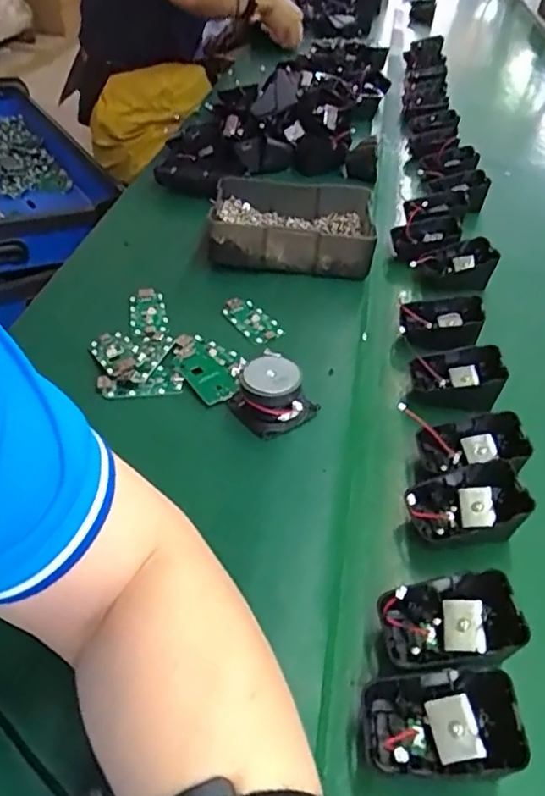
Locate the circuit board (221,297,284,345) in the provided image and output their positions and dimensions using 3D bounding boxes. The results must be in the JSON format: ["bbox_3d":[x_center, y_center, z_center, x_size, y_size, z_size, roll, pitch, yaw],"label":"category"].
[{"bbox_3d":[-0.018,-0.070,0.546,0.030,0.009,0.061,-24,49,-22],"label":"circuit board"}]

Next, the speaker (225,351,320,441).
[{"bbox_3d":[0.000,-0.002,0.450,0.048,0.042,0.054,-32,54,-28],"label":"speaker"}]

